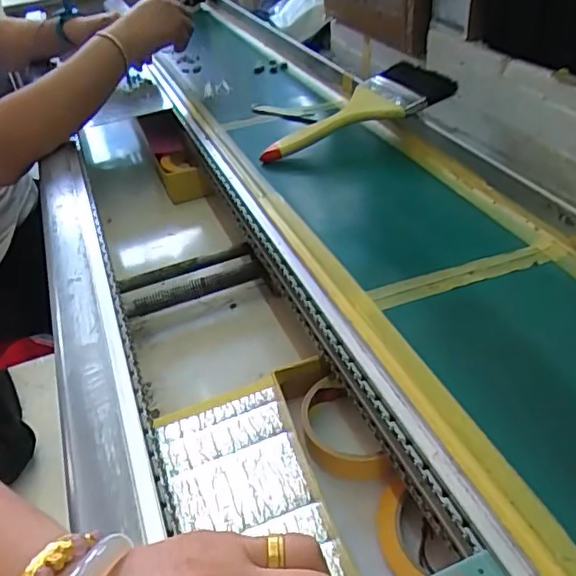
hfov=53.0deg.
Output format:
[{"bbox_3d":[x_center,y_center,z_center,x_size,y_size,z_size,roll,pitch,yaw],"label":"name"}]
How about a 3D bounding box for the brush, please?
[{"bbox_3d":[0.068,-0.197,0.647,0.211,0.020,0.096,-24,39,-1],"label":"brush"}]

